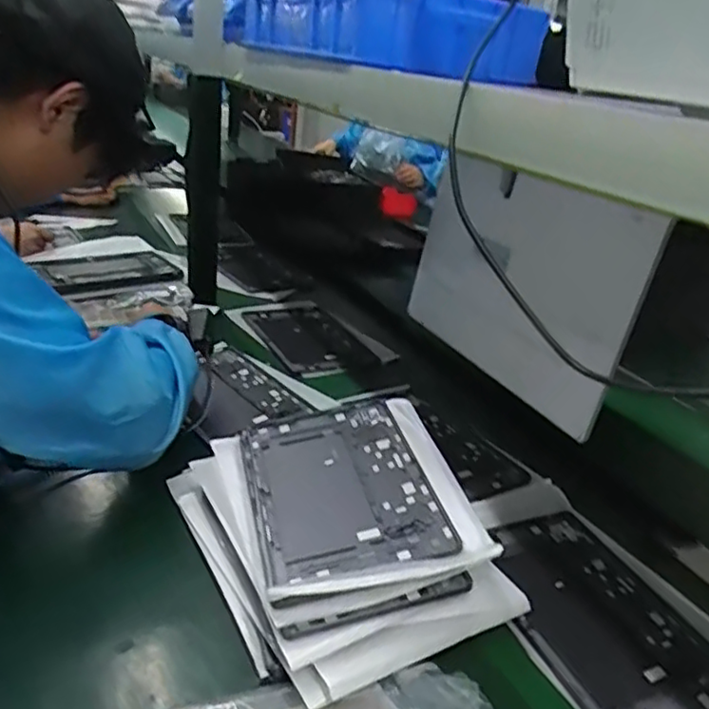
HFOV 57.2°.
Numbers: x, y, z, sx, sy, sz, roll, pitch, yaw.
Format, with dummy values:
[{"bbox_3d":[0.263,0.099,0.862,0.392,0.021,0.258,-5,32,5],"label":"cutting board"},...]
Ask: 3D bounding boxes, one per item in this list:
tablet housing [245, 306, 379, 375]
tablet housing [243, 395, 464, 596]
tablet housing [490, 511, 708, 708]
[{"bbox_3d":[-0.080,-0.029,1.145,0.156,0.014,0.252,-8,29,-29],"label":"tablet housing"},{"bbox_3d":[-0.016,0.131,0.658,0.170,0.010,0.253,-11,31,-11],"label":"tablet housing"},{"bbox_3d":[0.231,0.249,0.640,0.187,0.011,0.242,-2,29,-28],"label":"tablet housing"}]

